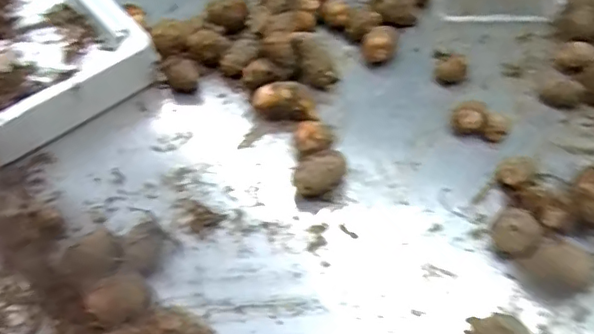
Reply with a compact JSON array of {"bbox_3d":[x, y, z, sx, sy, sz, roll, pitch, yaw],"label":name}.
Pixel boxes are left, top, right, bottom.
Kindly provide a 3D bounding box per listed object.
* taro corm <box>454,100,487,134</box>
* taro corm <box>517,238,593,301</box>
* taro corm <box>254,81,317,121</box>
[{"bbox_3d":[0.201,-0.056,0.652,0.034,0.033,0.038,18,58,12],"label":"taro corm"},{"bbox_3d":[0.258,0.097,0.544,0.061,0.037,0.051,-20,58,-12],"label":"taro corm"},{"bbox_3d":[-0.015,-0.076,0.660,0.070,0.036,0.041,1,56,2],"label":"taro corm"}]

